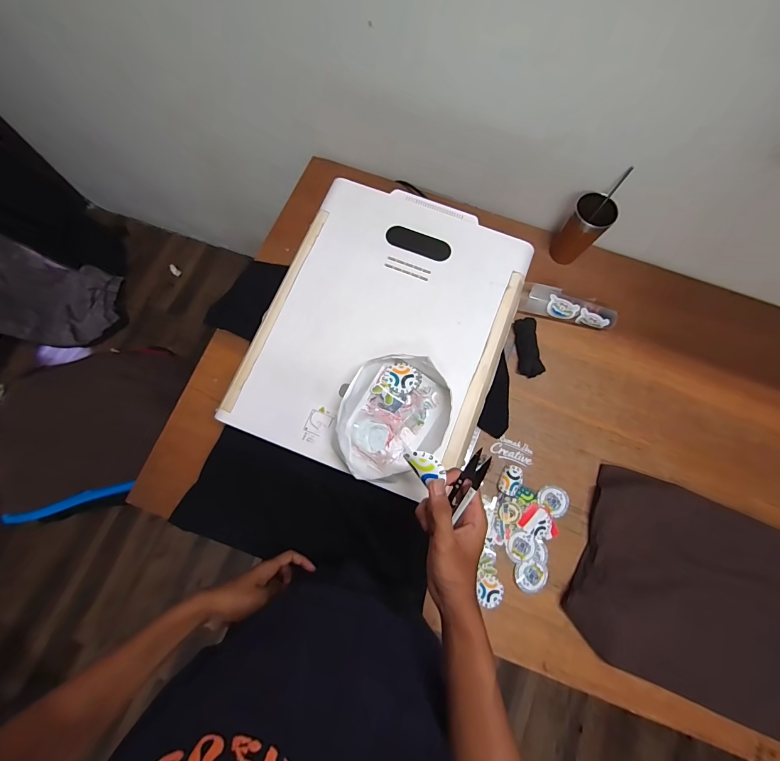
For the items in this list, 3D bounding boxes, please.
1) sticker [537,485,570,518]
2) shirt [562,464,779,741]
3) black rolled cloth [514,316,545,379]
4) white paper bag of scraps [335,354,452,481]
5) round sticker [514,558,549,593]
[{"bbox_3d":[0.323,0.236,0.714,0.061,0.007,0.053,42,78,8],"label":"sticker"},{"bbox_3d":[0.599,0.403,0.654,0.515,0.033,0.346,22,76,3],"label":"shirt"},{"bbox_3d":[0.299,-0.070,0.784,0.048,0.028,0.127,-2,76,-3],"label":"black rolled cloth"},{"bbox_3d":[0.007,0.060,0.560,0.163,0.049,0.196,20,76,3],"label":"white paper bag of scraps"},{"bbox_3d":[0.264,0.365,0.677,0.061,0.006,0.056,0,75,1],"label":"round sticker"}]

